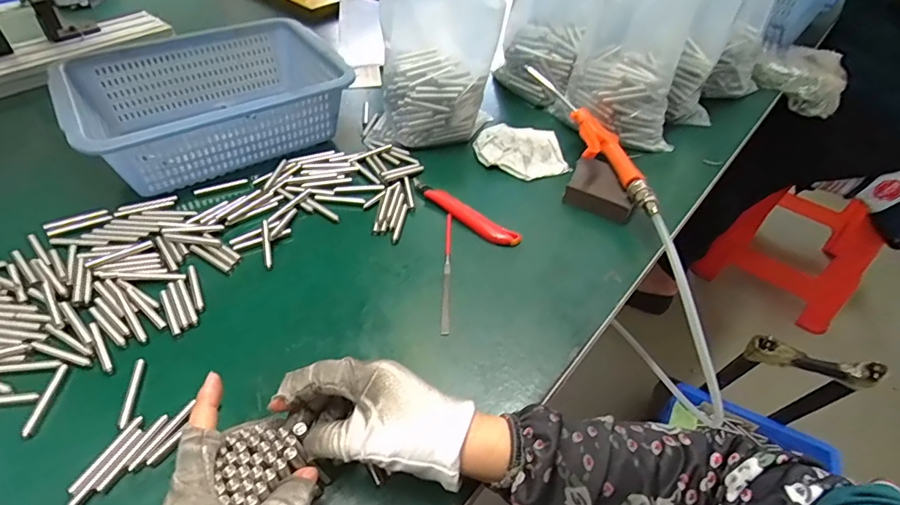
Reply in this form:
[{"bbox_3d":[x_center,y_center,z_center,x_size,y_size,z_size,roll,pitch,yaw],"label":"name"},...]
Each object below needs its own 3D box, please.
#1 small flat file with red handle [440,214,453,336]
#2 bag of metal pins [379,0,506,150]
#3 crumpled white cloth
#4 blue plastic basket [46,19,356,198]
[{"bbox_3d":[-0.003,0.015,0.483,0.009,0.004,0.162,3,45,0],"label":"small flat file with red handle"},{"bbox_3d":[-0.013,-0.240,0.595,0.138,0.214,0.088,-8,46,-10],"label":"bag of metal pins"},{"bbox_3d":[0.092,-0.132,0.620,0.110,0.019,0.102,-8,46,-11],"label":"crumpled white cloth"},{"bbox_3d":[-0.307,-0.199,0.615,0.296,0.093,0.230,-25,51,-25],"label":"blue plastic basket"}]

